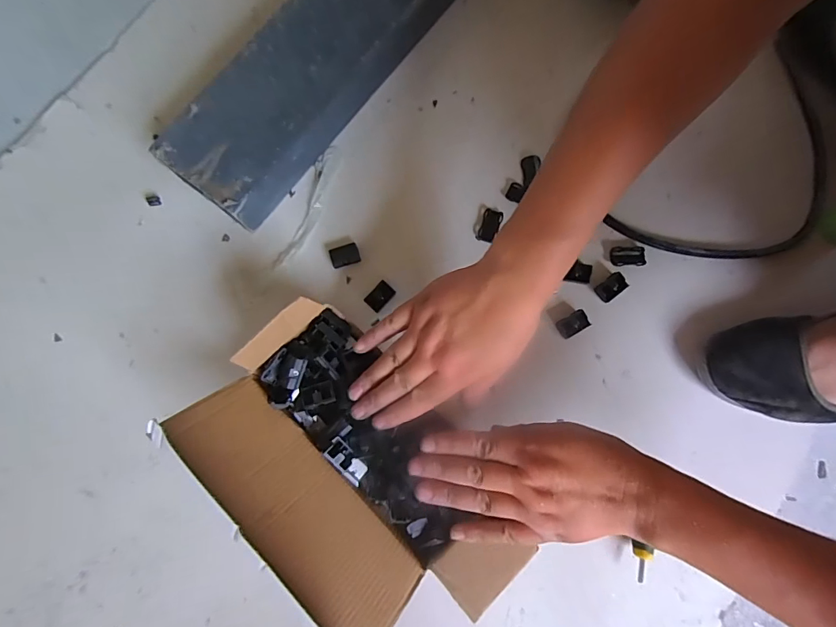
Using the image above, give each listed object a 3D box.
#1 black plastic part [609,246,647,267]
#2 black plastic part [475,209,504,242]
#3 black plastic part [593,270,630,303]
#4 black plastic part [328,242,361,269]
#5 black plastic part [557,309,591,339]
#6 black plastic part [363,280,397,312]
[{"bbox_3d":[0.210,-0.058,0.433,0.035,0.004,0.020,-3,79,-1],"label":"black plastic part"},{"bbox_3d":[0.073,-0.090,0.443,0.019,0.006,0.034,20,79,3],"label":"black plastic part"},{"bbox_3d":[0.190,-0.026,0.426,0.032,0.008,0.019,-37,82,-7],"label":"black plastic part"},{"bbox_3d":[-0.072,-0.057,0.432,0.028,0.004,0.020,-15,105,3],"label":"black plastic part"},{"bbox_3d":[0.149,0.011,0.421,0.029,0.013,0.019,-28,81,-6],"label":"black plastic part"},{"bbox_3d":[-0.037,-0.017,0.427,0.019,0.008,0.028,41,81,7],"label":"black plastic part"}]

